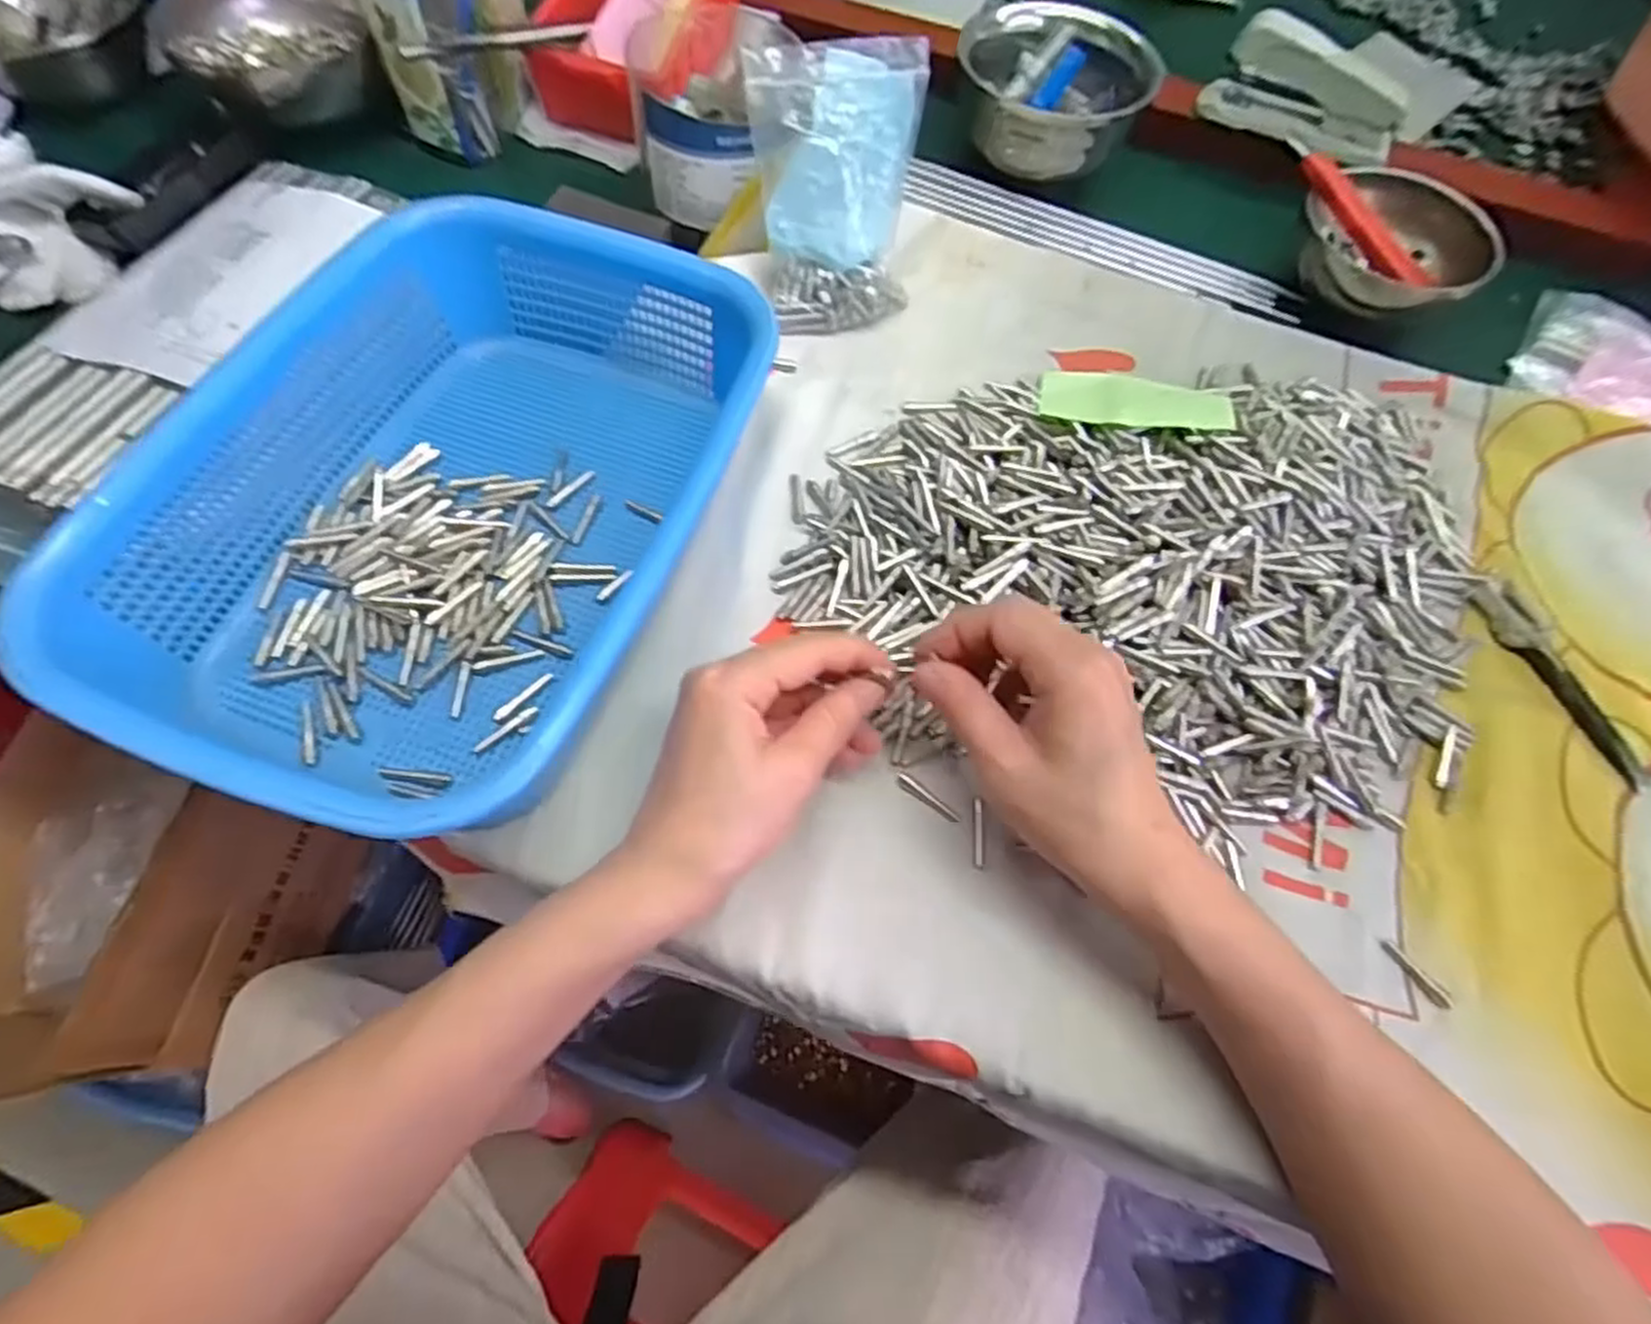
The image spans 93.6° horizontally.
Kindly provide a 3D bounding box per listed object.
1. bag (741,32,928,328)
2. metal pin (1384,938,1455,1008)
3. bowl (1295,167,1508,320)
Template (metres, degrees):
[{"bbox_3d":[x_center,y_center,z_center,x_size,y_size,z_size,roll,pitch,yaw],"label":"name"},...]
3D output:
[{"bbox_3d":[0.008,-0.252,0.419,0.090,0.131,0.037,-13,36,-11],"label":"bag"},{"bbox_3d":[0.229,0.121,0.301,0.007,0.005,0.029,-35,70,-18],"label":"metal pin"},{"bbox_3d":[0.337,-0.245,0.473,0.102,0.058,0.102,1,63,-2],"label":"bowl"}]

